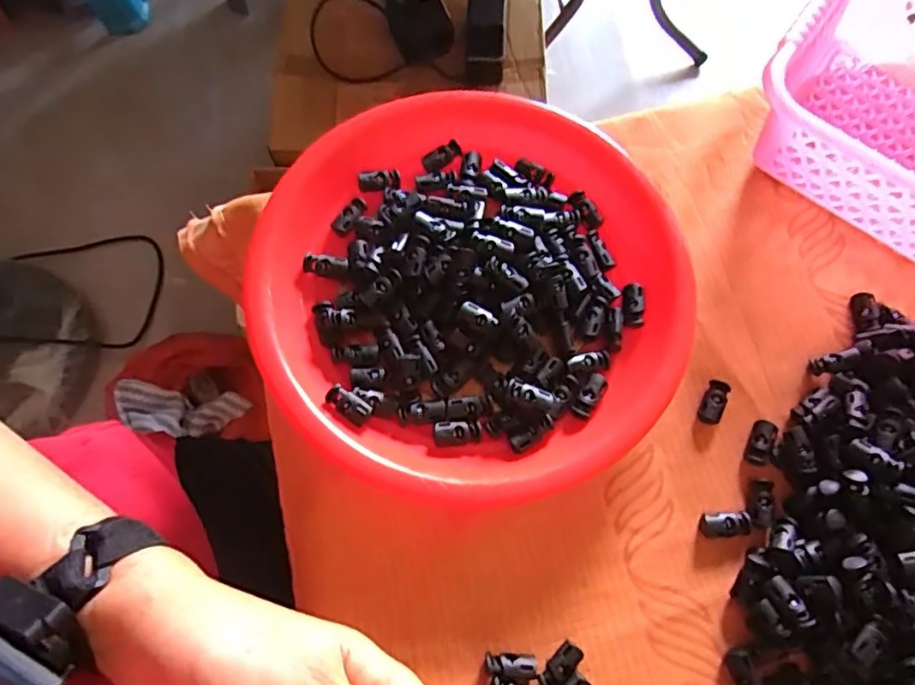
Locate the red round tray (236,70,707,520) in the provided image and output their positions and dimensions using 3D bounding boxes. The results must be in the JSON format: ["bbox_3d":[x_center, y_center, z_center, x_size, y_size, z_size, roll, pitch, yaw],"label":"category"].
[{"bbox_3d":[0.015,-0.035,0.368,0.243,0.046,0.263,1,70,-2],"label":"red round tray"}]

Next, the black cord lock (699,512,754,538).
[{"bbox_3d":[0.156,0.106,0.343,0.030,0.006,0.014,-2,71,-3],"label":"black cord lock"}]

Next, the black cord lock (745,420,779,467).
[{"bbox_3d":[0.185,0.062,0.361,0.013,0.008,0.028,27,72,7],"label":"black cord lock"}]

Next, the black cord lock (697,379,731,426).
[{"bbox_3d":[0.160,0.038,0.368,0.015,0.009,0.030,26,71,7],"label":"black cord lock"}]

